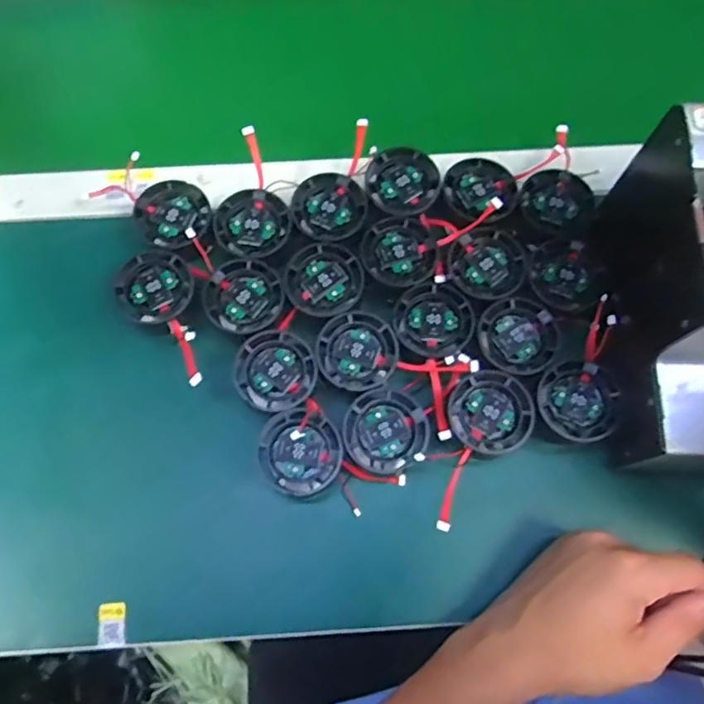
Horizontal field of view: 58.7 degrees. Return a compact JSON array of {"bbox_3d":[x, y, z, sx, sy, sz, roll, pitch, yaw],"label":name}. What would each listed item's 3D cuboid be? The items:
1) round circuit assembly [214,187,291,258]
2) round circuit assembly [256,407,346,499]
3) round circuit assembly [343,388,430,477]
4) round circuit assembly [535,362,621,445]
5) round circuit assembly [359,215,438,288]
[{"bbox_3d":[-0.070,-0.091,0.441,0.051,0.009,0.049,-40,76,-13],"label":"round circuit assembly"},{"bbox_3d":[-0.032,0.061,0.389,0.050,0.010,0.052,0,71,0],"label":"round circuit assembly"},{"bbox_3d":[0.022,0.050,0.395,0.050,0.017,0.051,-30,74,-10],"label":"round circuit assembly"},{"bbox_3d":[0.146,0.031,0.400,0.051,0.012,0.048,0,71,0],"label":"round circuit assembly"},{"bbox_3d":[0.032,-0.070,0.435,0.049,0.013,0.050,0,71,0],"label":"round circuit assembly"}]

